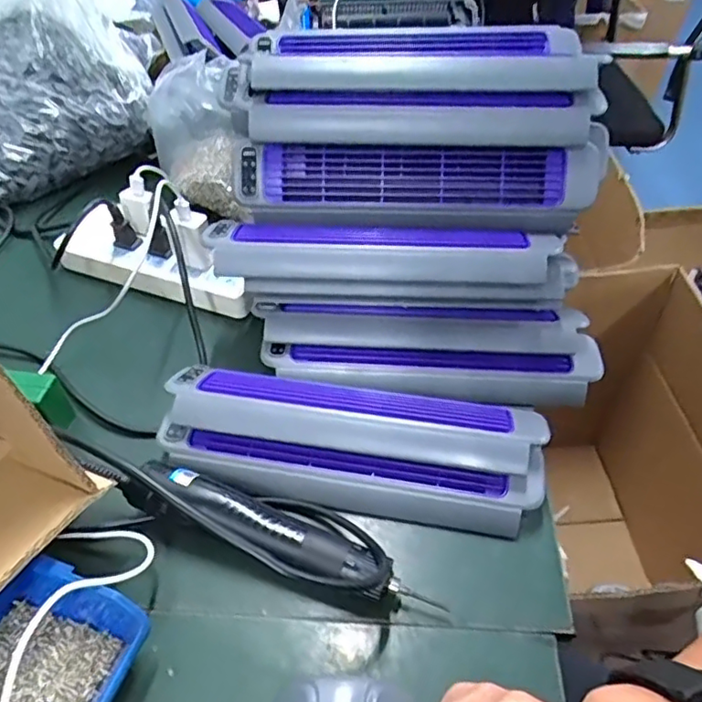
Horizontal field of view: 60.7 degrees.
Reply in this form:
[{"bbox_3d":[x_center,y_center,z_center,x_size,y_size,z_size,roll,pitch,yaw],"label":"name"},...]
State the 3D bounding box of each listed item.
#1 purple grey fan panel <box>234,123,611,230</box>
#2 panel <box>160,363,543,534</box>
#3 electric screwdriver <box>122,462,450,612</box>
[{"bbox_3d":[0.058,-0.144,0.501,0.296,0.074,0.035,3,16,3],"label":"purple grey fan panel"},{"bbox_3d":[0.003,0.058,0.483,0.289,0.057,0.122,8,48,8],"label":"panel"},{"bbox_3d":[-0.052,0.129,0.425,0.237,0.042,0.051,17,50,15],"label":"electric screwdriver"}]

